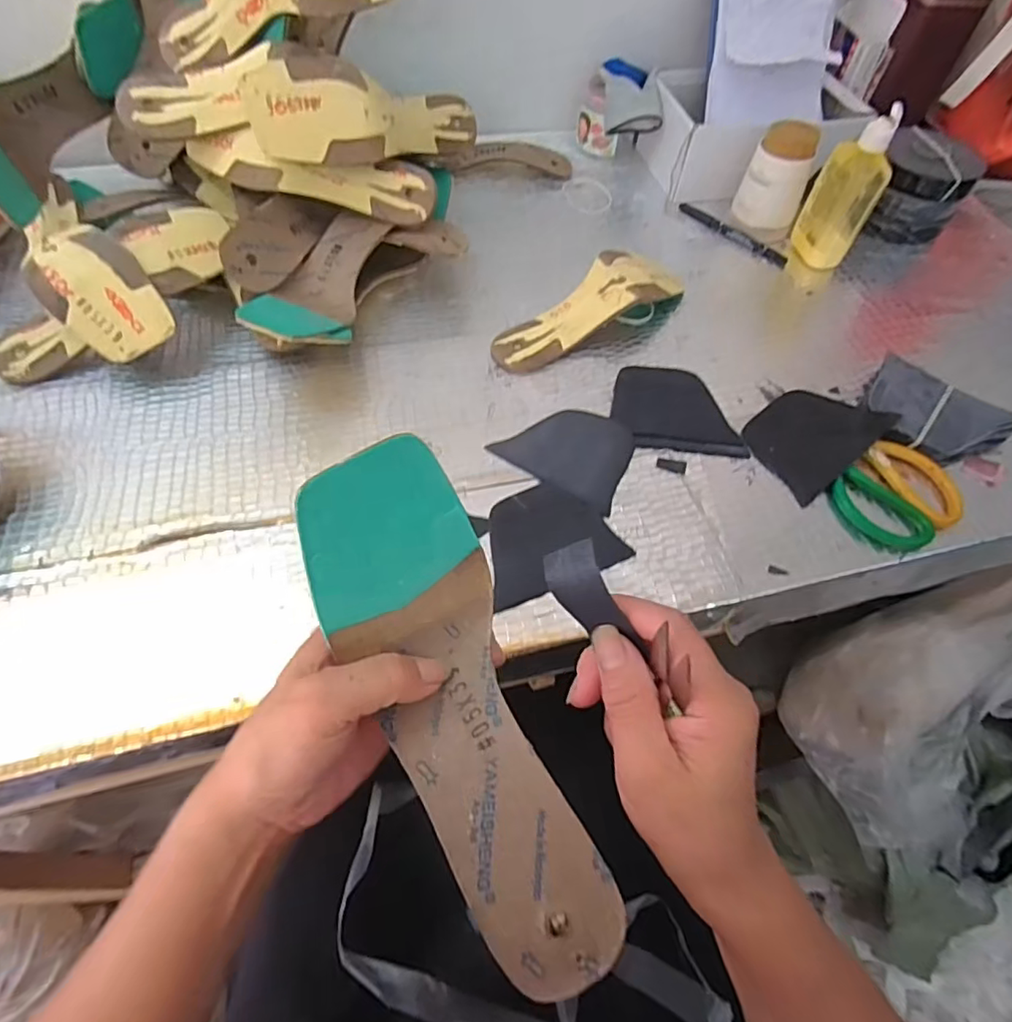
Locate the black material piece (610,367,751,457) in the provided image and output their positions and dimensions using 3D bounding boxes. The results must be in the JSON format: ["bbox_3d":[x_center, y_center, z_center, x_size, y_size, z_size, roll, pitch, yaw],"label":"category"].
[{"bbox_3d":[0.155,-0.094,0.527,0.113,0.011,0.090,5,57,0],"label":"black material piece"}]

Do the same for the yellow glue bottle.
[{"bbox_3d":[0.353,-0.328,0.612,0.065,0.145,0.041,27,60,14],"label":"yellow glue bottle"}]

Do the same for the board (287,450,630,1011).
[{"bbox_3d":[-0.023,0.087,0.259,0.074,0.043,0.231,-21,82,-16],"label":"board"}]

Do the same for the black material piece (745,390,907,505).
[{"bbox_3d":[0.265,-0.068,0.510,0.107,0.009,0.084,-40,66,-8],"label":"black material piece"}]

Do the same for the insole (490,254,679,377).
[{"bbox_3d":[0.086,-0.202,0.574,0.218,0.045,0.068,-32,64,-21],"label":"insole"}]

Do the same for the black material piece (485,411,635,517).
[{"bbox_3d":[0.057,-0.054,0.500,0.107,0.007,0.087,31,61,16],"label":"black material piece"}]

